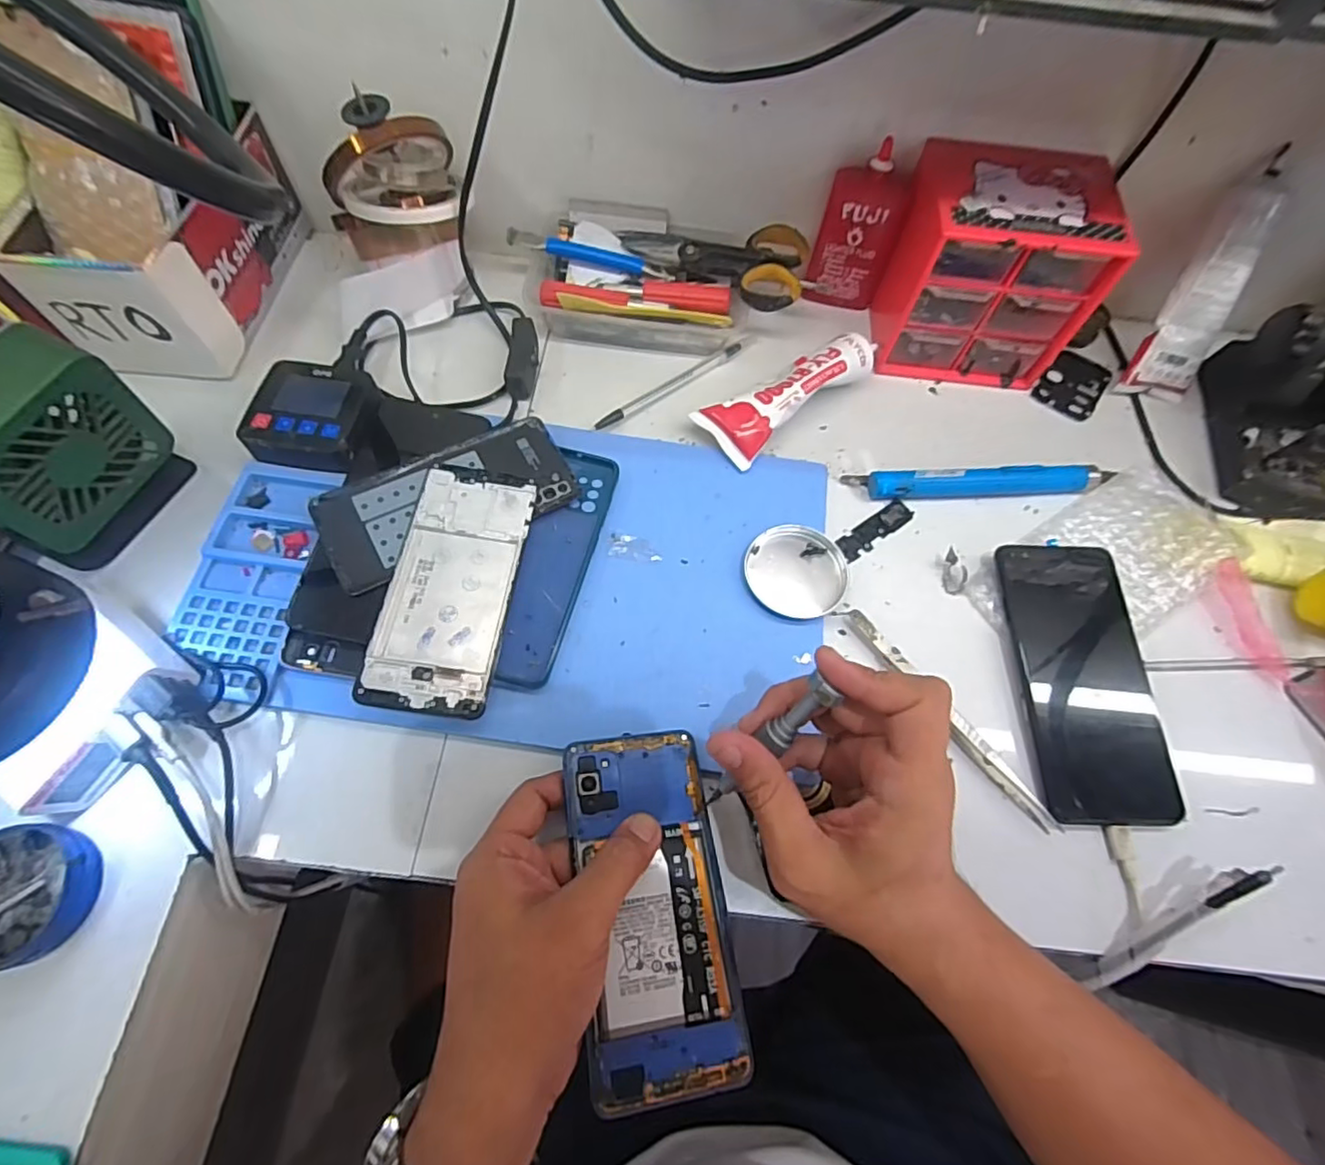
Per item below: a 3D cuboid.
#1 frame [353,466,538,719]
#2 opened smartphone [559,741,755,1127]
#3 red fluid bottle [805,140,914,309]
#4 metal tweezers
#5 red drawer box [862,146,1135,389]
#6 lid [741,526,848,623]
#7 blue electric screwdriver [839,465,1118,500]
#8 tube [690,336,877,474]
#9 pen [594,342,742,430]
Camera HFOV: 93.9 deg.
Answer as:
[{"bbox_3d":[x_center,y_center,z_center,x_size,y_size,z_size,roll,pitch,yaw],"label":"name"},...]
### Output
[{"bbox_3d":[-0.124,0.000,0.366,0.070,0.004,0.151,7,65,-1],"label":"frame"},{"bbox_3d":[-0.006,0.154,0.303,0.069,0.011,0.157,-8,62,-6],"label":"opened smartphone"},{"bbox_3d":[0.147,-0.262,0.470,0.055,0.107,0.025,8,65,2],"label":"red fluid bottle"},{"bbox_3d":[0.166,0.078,0.363,0.012,0.017,0.158,-35,72,-16],"label":"metal tweezers"},{"bbox_3d":[0.234,-0.228,0.454,0.126,0.119,0.104,5,65,0],"label":"red drawer box"},{"bbox_3d":[0.085,-0.006,0.394,0.063,0.011,0.060,1,66,-2],"label":"lid"},{"bbox_3d":[0.224,-0.069,0.433,0.180,0.021,0.022,-1,66,-3],"label":"blue electric screwdriver"},{"bbox_3d":[0.091,-0.136,0.447,0.134,0.035,0.050,-36,72,-17],"label":"tube"},{"bbox_3d":[0.006,-0.150,0.464,0.136,0.011,0.011,-36,72,-17],"label":"pen"}]

